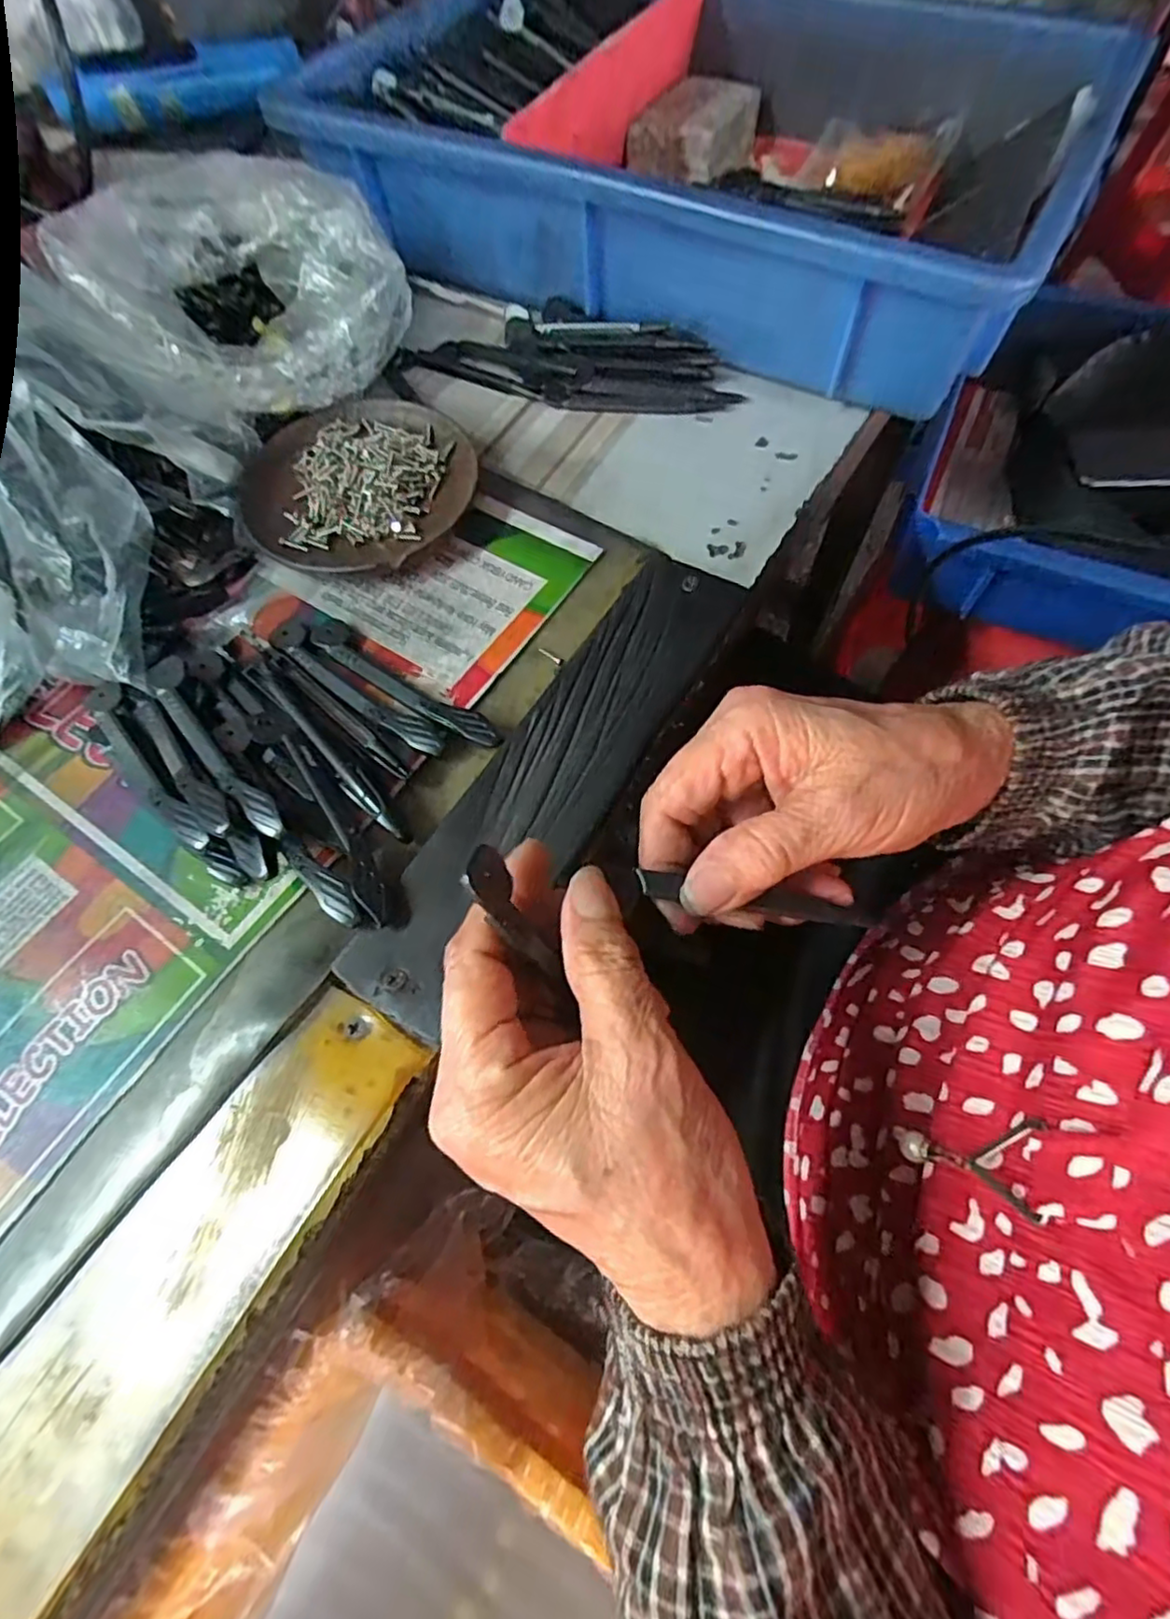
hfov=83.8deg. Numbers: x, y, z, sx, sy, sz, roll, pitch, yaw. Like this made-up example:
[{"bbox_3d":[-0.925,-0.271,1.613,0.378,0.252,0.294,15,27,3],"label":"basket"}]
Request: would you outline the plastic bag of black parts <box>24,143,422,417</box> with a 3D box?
[{"bbox_3d":[-0.179,-0.274,0.341,0.155,0.066,0.147,-31,69,-12],"label":"plastic bag of black parts"}]

